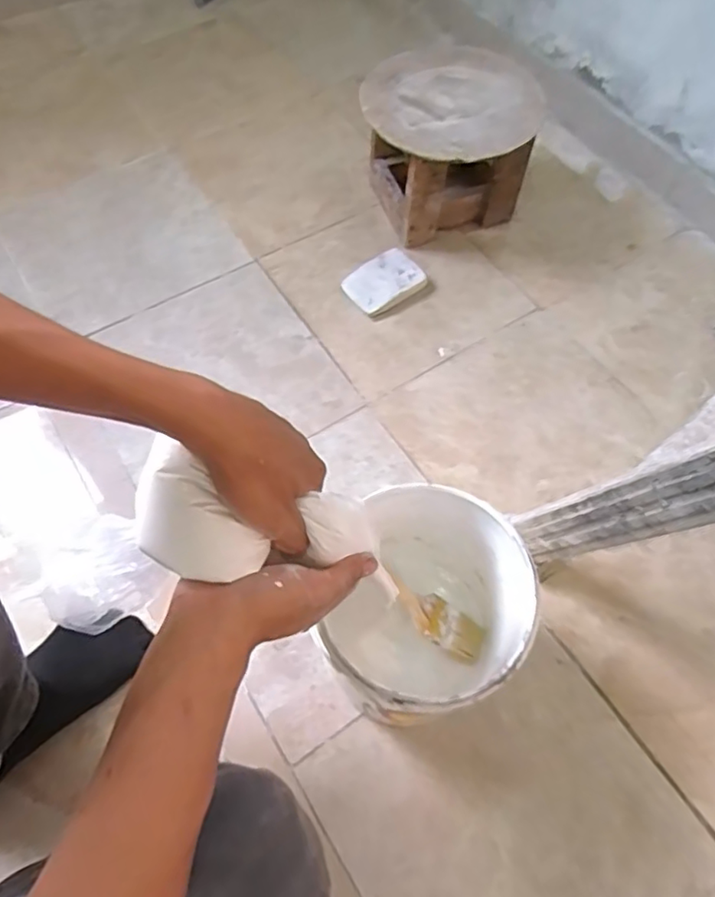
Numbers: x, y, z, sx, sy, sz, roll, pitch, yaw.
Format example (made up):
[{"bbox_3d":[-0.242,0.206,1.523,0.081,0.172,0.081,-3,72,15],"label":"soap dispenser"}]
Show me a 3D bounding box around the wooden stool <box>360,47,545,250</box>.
[{"bbox_3d":[0.128,-0.434,0.881,0.233,0.188,0.225,-4,64,-3],"label":"wooden stool"}]

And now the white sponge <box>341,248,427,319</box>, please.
[{"bbox_3d":[0.038,-0.240,0.870,0.106,0.022,0.079,-36,70,-17],"label":"white sponge"}]

